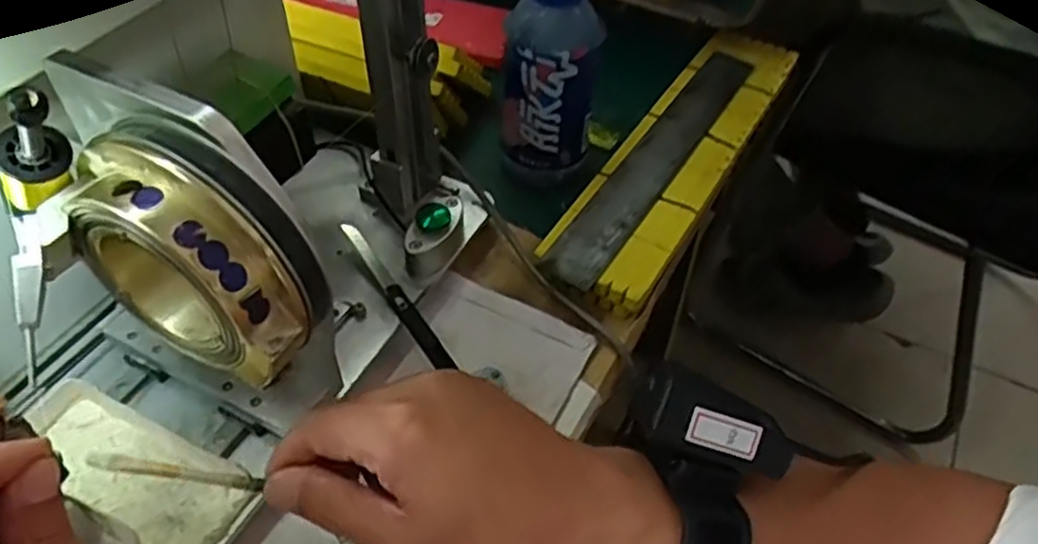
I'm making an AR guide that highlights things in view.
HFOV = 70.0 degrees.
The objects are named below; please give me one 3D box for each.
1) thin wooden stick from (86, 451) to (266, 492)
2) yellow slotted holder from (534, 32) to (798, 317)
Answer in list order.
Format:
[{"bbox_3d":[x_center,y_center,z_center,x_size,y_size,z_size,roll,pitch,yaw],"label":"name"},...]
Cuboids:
[{"bbox_3d":[-0.155,0.090,0.336,0.079,0.005,0.006,9,48,0],"label":"thin wooden stick"},{"bbox_3d":[0.129,-0.095,0.588,0.083,0.037,0.338,27,52,19],"label":"yellow slotted holder"}]

